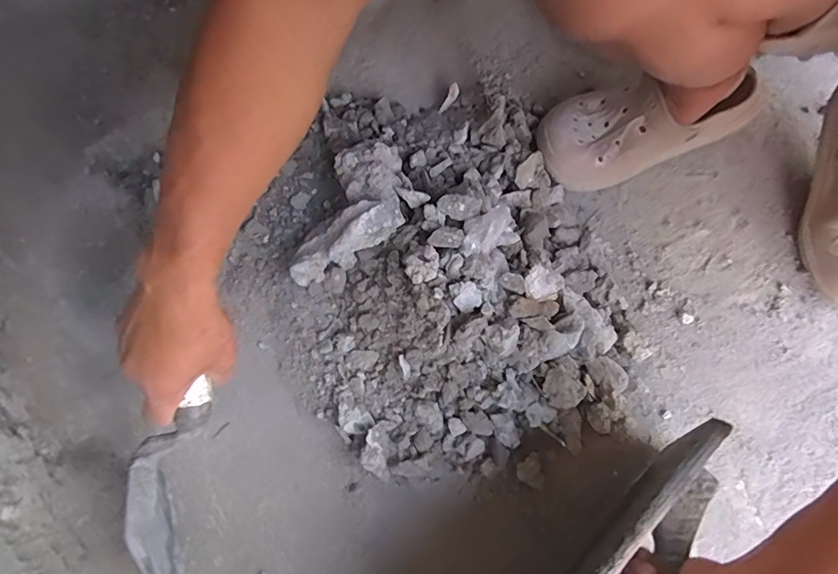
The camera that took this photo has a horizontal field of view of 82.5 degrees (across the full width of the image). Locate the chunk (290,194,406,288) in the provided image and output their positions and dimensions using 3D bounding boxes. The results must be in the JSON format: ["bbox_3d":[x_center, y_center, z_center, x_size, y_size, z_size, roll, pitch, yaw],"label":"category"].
[{"bbox_3d":[-0.077,-0.054,0.494,0.137,0.050,0.056,-29,73,18],"label":"chunk"}]

